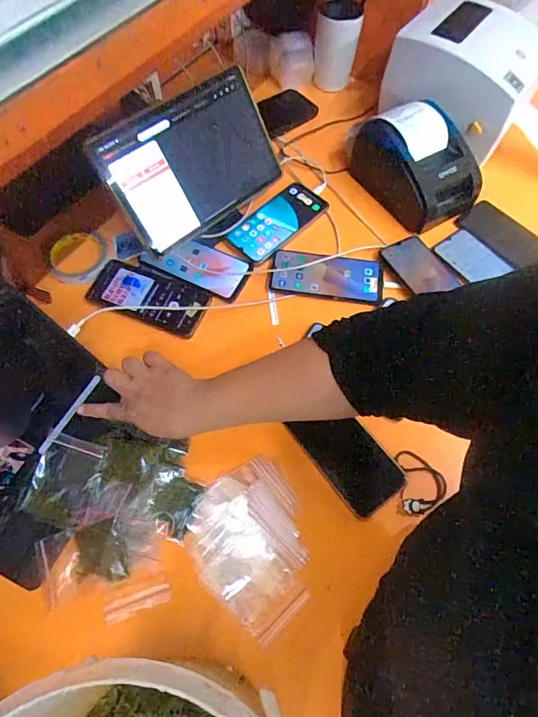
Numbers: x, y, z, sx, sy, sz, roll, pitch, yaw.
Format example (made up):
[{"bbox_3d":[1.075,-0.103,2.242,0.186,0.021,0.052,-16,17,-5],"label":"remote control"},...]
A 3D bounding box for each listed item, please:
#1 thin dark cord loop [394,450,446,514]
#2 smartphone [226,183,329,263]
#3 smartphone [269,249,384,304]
[{"bbox_3d":[0.181,0.144,0.516,0.050,0.008,0.074,0,66,-1],"label":"thin dark cord loop"},{"bbox_3d":[0.015,-0.219,0.688,0.168,0.010,0.081,-42,73,-17],"label":"smartphone"},{"bbox_3d":[0.086,-0.123,0.644,0.161,0.006,0.076,8,66,2],"label":"smartphone"}]

